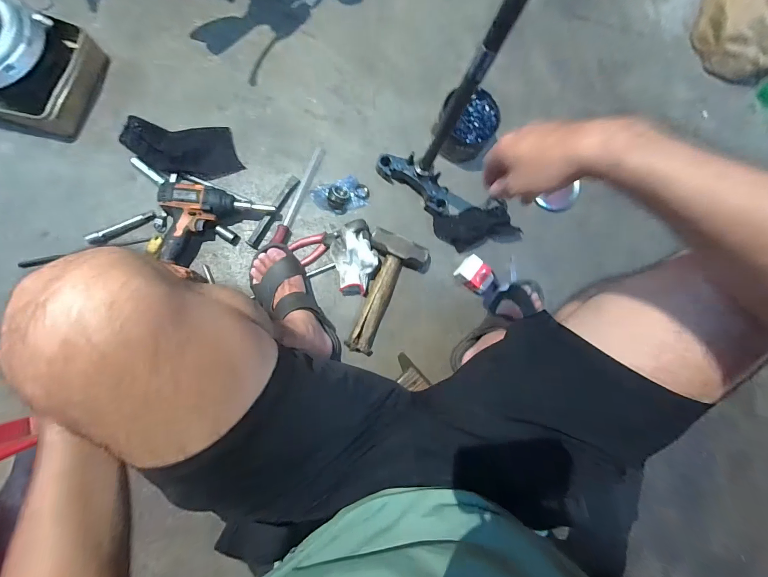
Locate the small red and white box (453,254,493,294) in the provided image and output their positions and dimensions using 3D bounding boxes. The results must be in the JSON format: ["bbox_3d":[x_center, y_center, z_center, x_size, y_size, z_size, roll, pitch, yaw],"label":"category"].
[{"bbox_3d":[0.197,-0.030,0.734,0.078,0.061,0.058,37,81,-2],"label":"small red and white box"}]

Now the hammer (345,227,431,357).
[{"bbox_3d":[0.002,0.015,0.702,0.138,0.054,0.254,22,82,-5],"label":"hammer"}]

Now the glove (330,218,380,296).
[{"bbox_3d":[-0.060,-0.063,0.695,0.091,0.064,0.148,-13,86,-8],"label":"glove"}]

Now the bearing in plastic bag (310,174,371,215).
[{"bbox_3d":[-0.093,-0.203,0.725,0.118,0.025,0.073,-23,88,-9],"label":"bearing in plastic bag"}]

